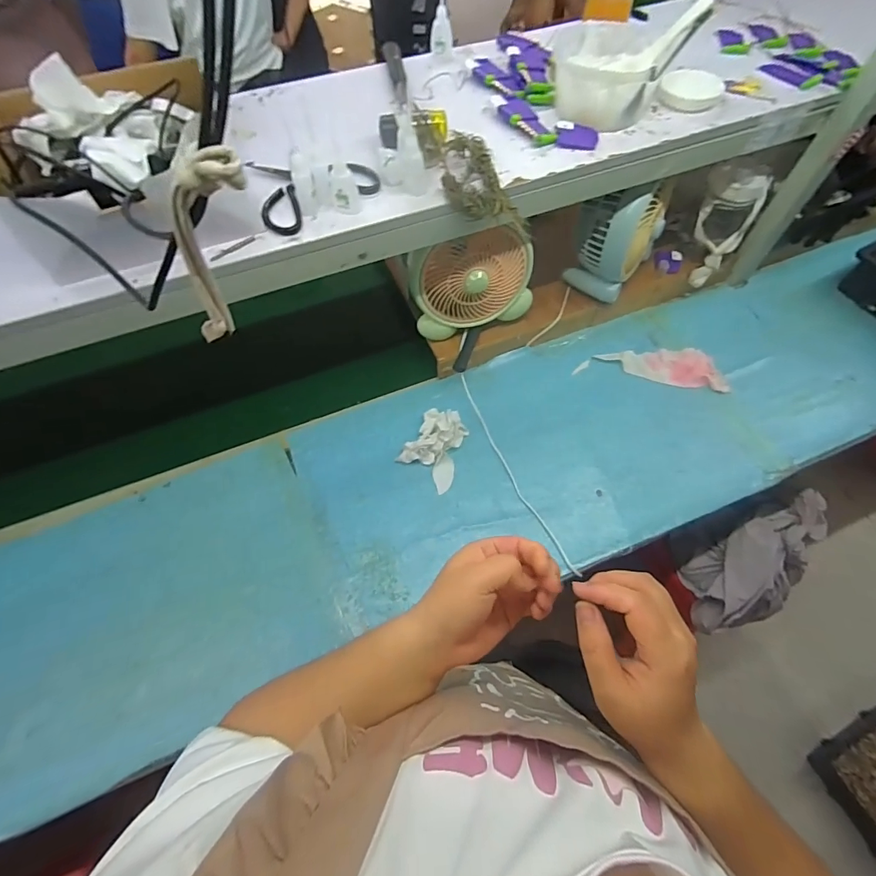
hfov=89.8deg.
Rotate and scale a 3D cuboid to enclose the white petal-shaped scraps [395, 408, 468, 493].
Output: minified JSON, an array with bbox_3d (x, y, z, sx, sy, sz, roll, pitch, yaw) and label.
[{"bbox_3d":[0.000,0.009,0.791,0.101,0.034,0.140,25,65,13],"label":"white petal-shaped scraps"}]

